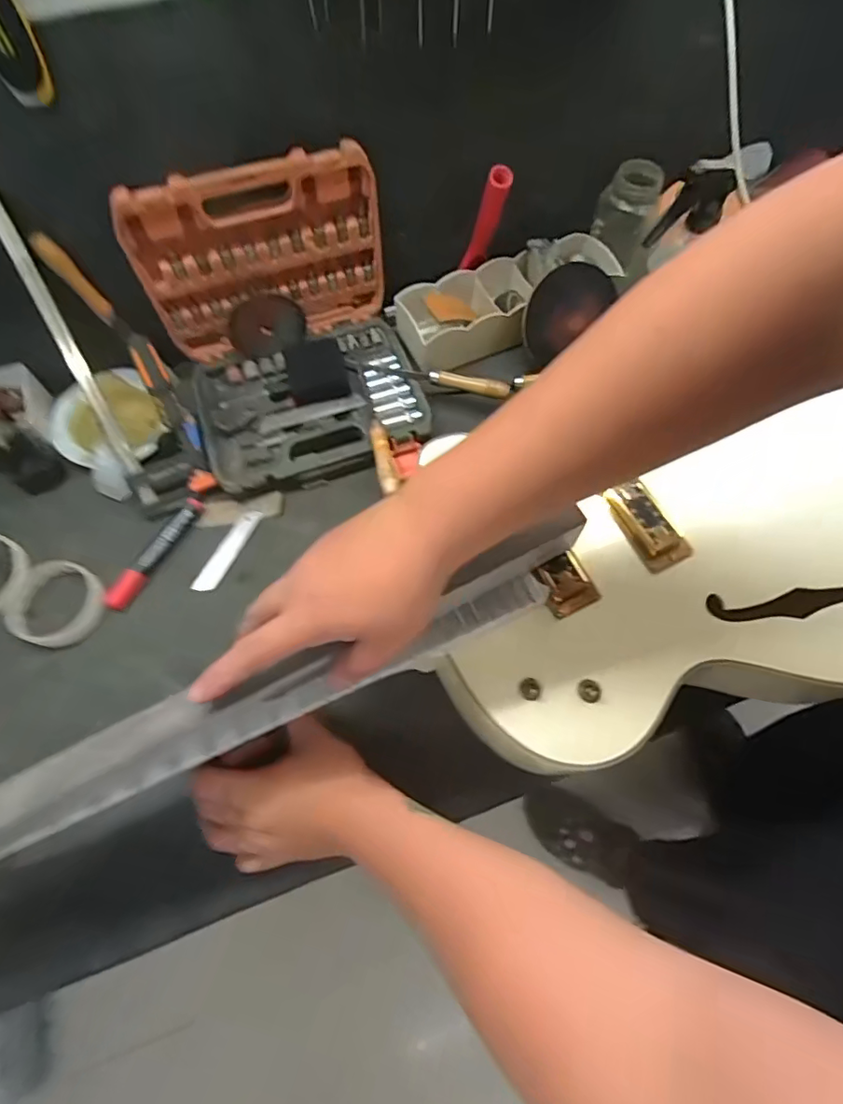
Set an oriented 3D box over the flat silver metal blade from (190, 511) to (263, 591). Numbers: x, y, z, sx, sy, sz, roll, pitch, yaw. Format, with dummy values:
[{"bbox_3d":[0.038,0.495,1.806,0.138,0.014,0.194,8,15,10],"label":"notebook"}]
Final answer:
[{"bbox_3d":[-0.208,-0.002,0.581,0.024,0.004,0.101,26,73,9],"label":"flat silver metal blade"}]

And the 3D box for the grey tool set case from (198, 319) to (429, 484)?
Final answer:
[{"bbox_3d":[-0.128,-0.180,0.630,0.244,0.030,0.179,-19,66,-8],"label":"grey tool set case"}]

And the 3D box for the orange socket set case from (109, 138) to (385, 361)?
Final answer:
[{"bbox_3d":[-0.166,-0.312,0.581,0.251,0.184,0.026,-21,67,-8],"label":"orange socket set case"}]

